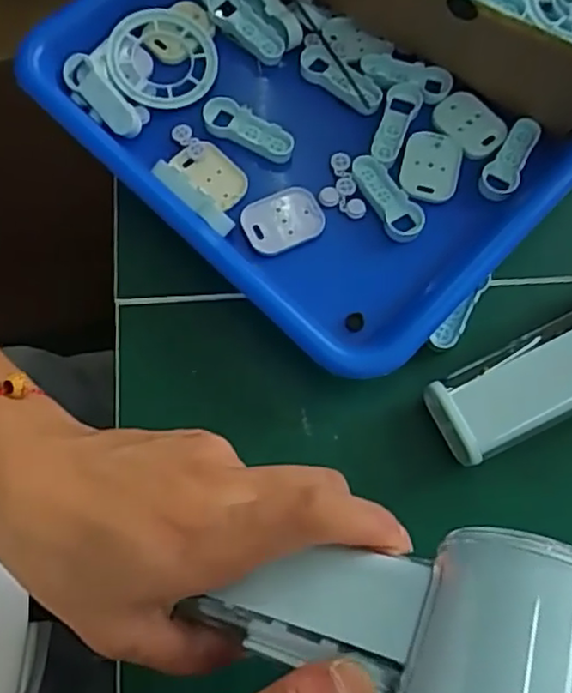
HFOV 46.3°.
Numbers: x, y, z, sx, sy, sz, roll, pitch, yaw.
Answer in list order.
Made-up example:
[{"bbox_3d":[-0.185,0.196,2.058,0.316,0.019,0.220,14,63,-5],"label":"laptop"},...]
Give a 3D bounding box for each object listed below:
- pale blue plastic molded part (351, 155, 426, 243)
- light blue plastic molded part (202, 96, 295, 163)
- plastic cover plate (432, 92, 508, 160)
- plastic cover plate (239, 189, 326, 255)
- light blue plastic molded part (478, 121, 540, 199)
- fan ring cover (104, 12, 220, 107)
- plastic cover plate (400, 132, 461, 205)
[{"bbox_3d":[0.053,-0.077,0.342,0.020,0.009,0.049,-27,74,-11],"label":"pale blue plastic molded part"},{"bbox_3d":[-0.020,-0.114,0.350,0.050,0.006,0.019,27,72,7],"label":"light blue plastic molded part"},{"bbox_3d":[0.098,-0.119,0.357,0.039,0.006,0.028,42,74,12],"label":"plastic cover plate"},{"bbox_3d":[-0.001,-0.064,0.339,0.041,0.005,0.029,-28,74,-11],"label":"plastic cover plate"},{"bbox_3d":[0.117,-0.097,0.348,0.018,0.005,0.047,32,85,8],"label":"light blue plastic molded part"},{"bbox_3d":[-0.065,-0.155,0.357,0.059,0.013,0.053,-23,73,-10],"label":"fan ring cover"},{"bbox_3d":[0.076,-0.093,0.350,0.030,0.008,0.039,13,71,2],"label":"plastic cover plate"}]

